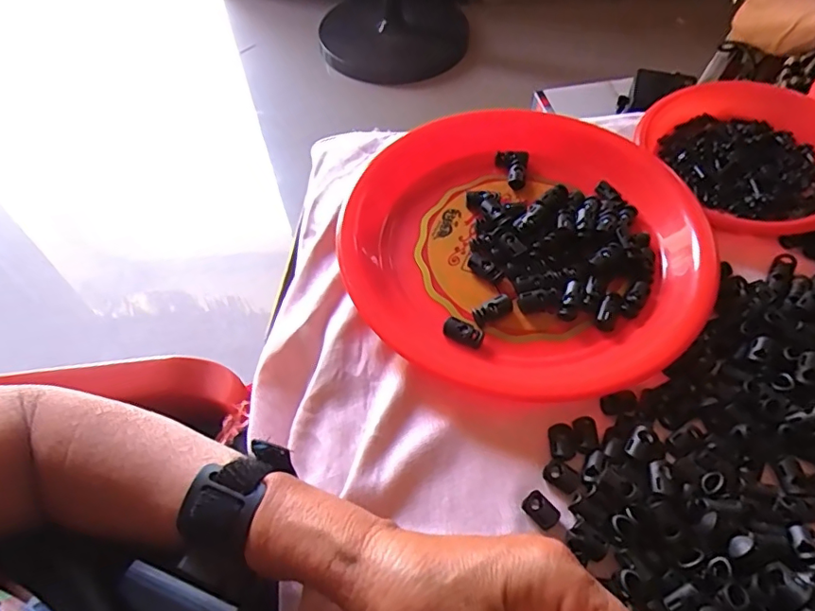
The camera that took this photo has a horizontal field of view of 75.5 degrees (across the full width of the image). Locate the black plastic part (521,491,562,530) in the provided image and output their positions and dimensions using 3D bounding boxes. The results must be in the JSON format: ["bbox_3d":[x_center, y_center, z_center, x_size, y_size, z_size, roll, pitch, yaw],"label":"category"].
[{"bbox_3d":[0.074,0.114,0.292,0.013,0.006,0.019,-40,63,-20],"label":"black plastic part"}]

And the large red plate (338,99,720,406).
[{"bbox_3d":[0.087,-0.056,0.394,0.252,0.025,0.262,-2,57,3],"label":"large red plate"}]

